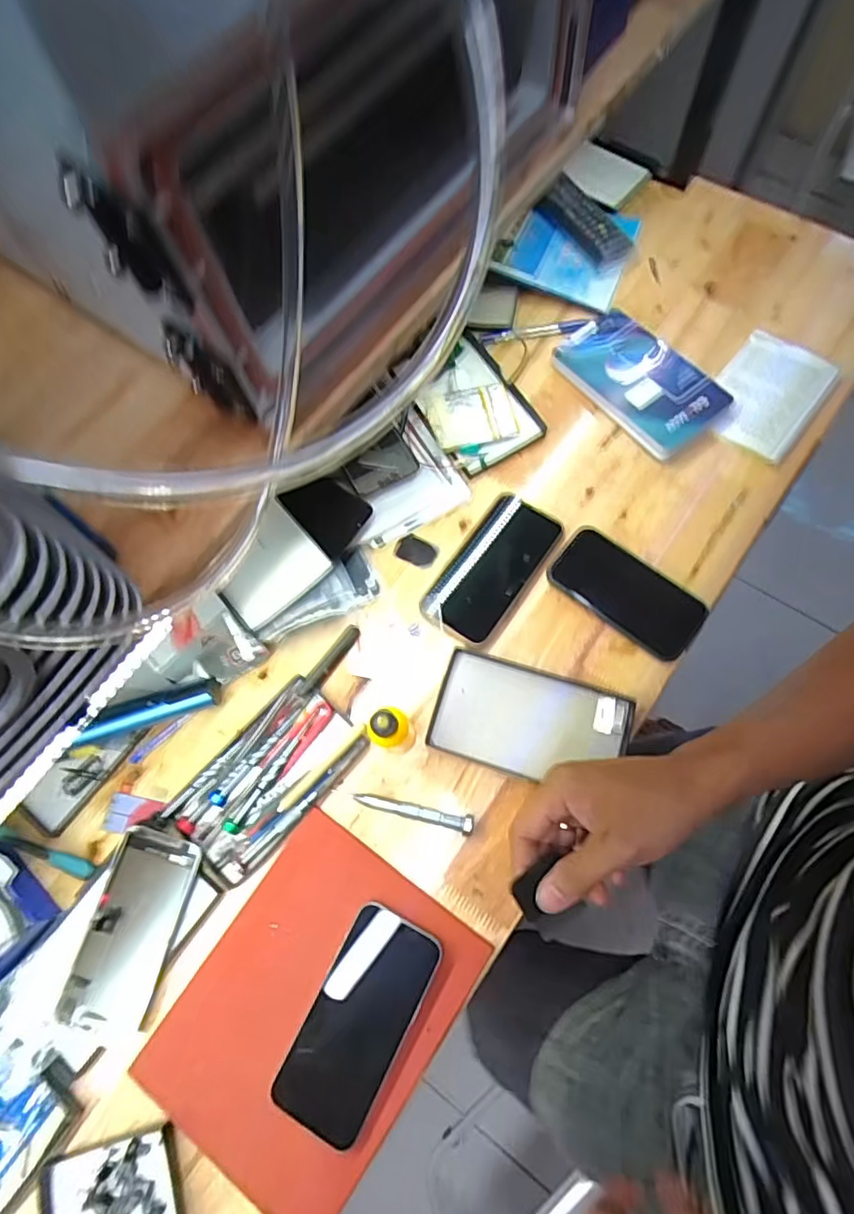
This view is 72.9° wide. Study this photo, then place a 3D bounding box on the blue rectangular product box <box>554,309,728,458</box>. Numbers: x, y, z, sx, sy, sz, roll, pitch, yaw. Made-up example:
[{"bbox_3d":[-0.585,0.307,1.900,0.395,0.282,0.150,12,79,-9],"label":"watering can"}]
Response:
[{"bbox_3d":[0.233,-0.252,0.632,0.103,0.025,0.181,-37,74,-9],"label":"blue rectangular product box"}]

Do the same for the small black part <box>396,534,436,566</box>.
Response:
[{"bbox_3d":[-0.011,-0.058,0.606,0.040,0.005,0.028,28,75,10],"label":"small black part"}]

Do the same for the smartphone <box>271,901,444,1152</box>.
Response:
[{"bbox_3d":[-0.053,0.332,0.466,0.079,0.014,0.160,26,75,10],"label":"smartphone"}]

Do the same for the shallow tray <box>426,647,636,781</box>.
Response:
[{"bbox_3d":[0.096,0.106,0.535,0.173,0.009,0.098,15,73,7],"label":"shallow tray"}]

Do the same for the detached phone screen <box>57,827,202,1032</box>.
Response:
[{"bbox_3d":[-0.252,0.273,0.493,0.072,0.011,0.153,15,73,7],"label":"detached phone screen"}]

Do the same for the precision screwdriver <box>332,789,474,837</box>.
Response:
[{"bbox_3d":[-0.021,0.179,0.515,0.126,0.014,0.016,13,73,6],"label":"precision screwdriver"}]

